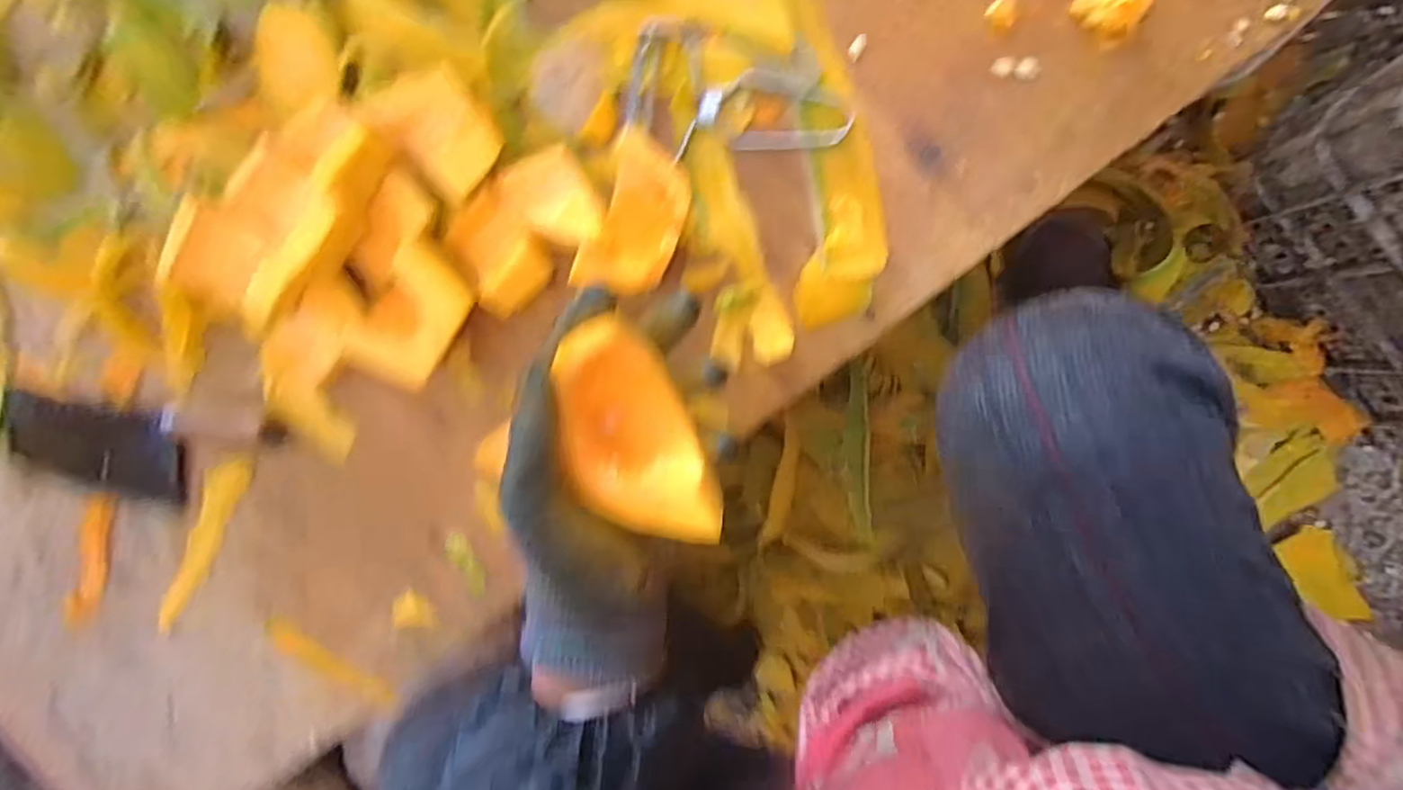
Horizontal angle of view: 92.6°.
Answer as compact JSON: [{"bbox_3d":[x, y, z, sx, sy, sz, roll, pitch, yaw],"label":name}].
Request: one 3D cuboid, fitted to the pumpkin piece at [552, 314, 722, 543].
[{"bbox_3d":[-0.033,0.021,0.308,0.052,0.035,0.103,-30,89,9],"label":"pumpkin piece"}]

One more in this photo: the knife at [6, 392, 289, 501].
[{"bbox_3d":[-0.436,0.042,0.516,0.234,0.019,0.074,3,94,8],"label":"knife"}]

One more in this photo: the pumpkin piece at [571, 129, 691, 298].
[{"bbox_3d":[-0.039,-0.113,0.431,0.052,0.045,0.098,20,97,7],"label":"pumpkin piece"}]

